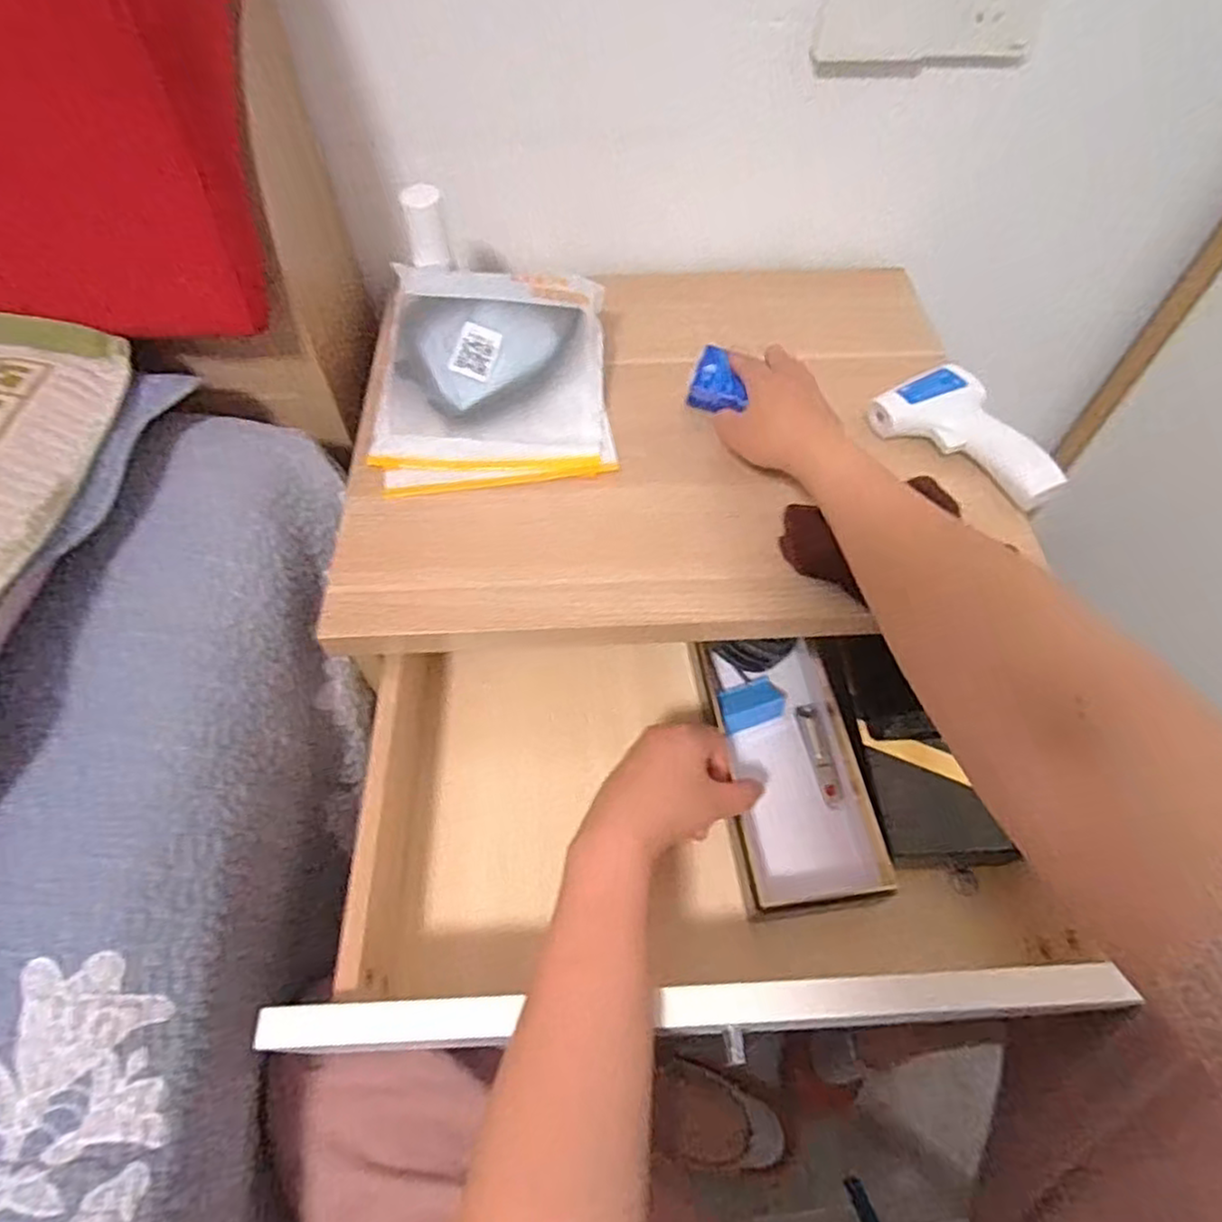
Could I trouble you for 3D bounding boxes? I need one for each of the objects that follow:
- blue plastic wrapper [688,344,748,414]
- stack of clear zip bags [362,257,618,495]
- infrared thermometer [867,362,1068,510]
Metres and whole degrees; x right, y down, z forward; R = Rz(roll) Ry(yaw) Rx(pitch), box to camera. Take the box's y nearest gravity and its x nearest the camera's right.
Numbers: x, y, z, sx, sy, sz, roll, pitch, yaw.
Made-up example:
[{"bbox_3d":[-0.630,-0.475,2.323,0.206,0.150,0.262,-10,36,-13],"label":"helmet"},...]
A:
[{"bbox_3d":[0.079,-0.186,0.564,0.038,0.022,0.060,-8,58,-5],"label":"blue plastic wrapper"},{"bbox_3d":[-0.093,-0.185,0.556,0.179,0.020,0.176,-4,89,-8],"label":"stack of clear zip bags"},{"bbox_3d":[0.281,-0.139,0.546,0.149,0.037,0.068,38,64,21],"label":"infrared thermometer"}]

